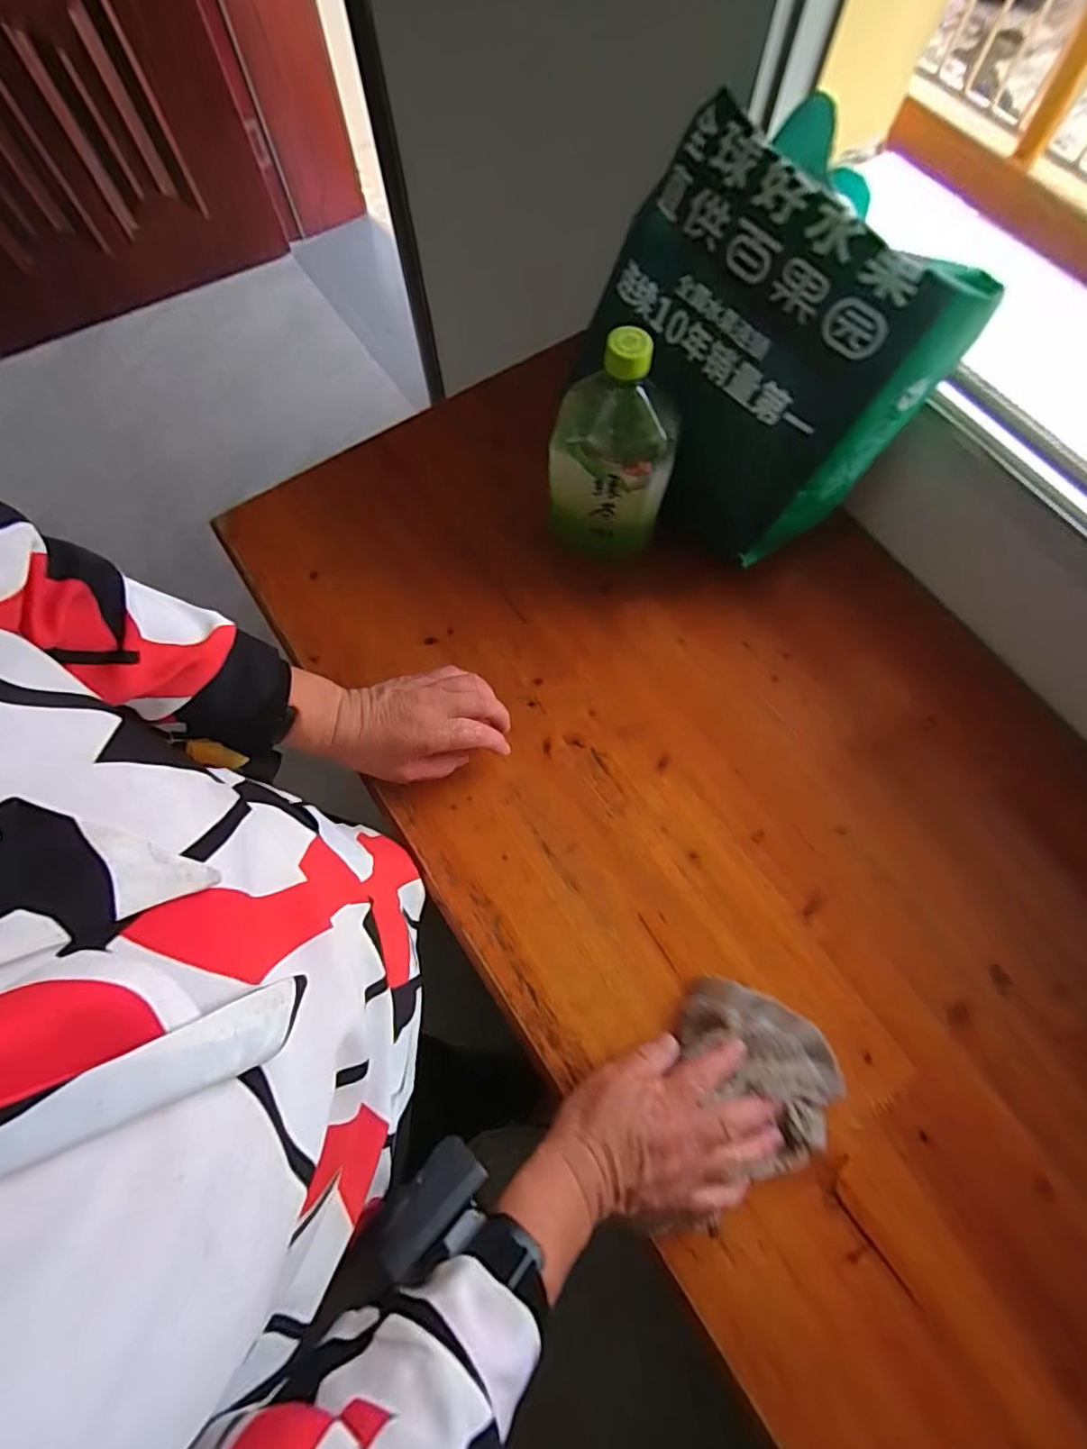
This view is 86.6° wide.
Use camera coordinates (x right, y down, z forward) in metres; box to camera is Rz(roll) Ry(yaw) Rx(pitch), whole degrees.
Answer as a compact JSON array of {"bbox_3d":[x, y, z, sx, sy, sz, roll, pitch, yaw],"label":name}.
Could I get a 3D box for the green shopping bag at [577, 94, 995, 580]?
[{"bbox_3d":[0.181,-0.311,0.477,0.189,0.218,0.251,-23,73,-5],"label":"green shopping bag"}]

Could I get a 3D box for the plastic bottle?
[{"bbox_3d":[0.061,-0.231,0.502,0.103,0.212,0.083,7,72,3],"label":"plastic bottle"}]

